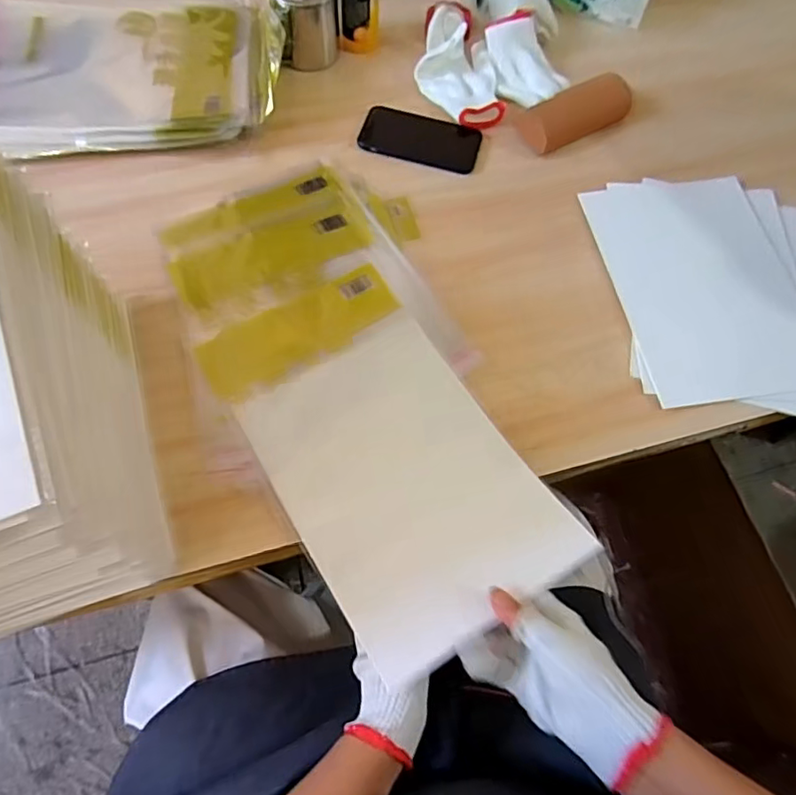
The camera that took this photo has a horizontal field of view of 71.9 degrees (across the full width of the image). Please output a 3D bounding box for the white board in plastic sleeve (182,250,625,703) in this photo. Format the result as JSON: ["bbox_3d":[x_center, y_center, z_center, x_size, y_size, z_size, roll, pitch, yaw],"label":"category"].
[{"bbox_3d":[-0.014,0.045,0.520,0.213,0.032,0.369,-30,64,-16],"label":"white board in plastic sleeve"}]

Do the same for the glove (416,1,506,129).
[{"bbox_3d":[0.074,-0.452,0.740,0.103,0.044,0.217,-9,67,-7],"label":"glove"}]

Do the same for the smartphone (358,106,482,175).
[{"bbox_3d":[0.029,-0.331,0.704,0.148,0.014,0.083,17,66,4],"label":"smartphone"}]

